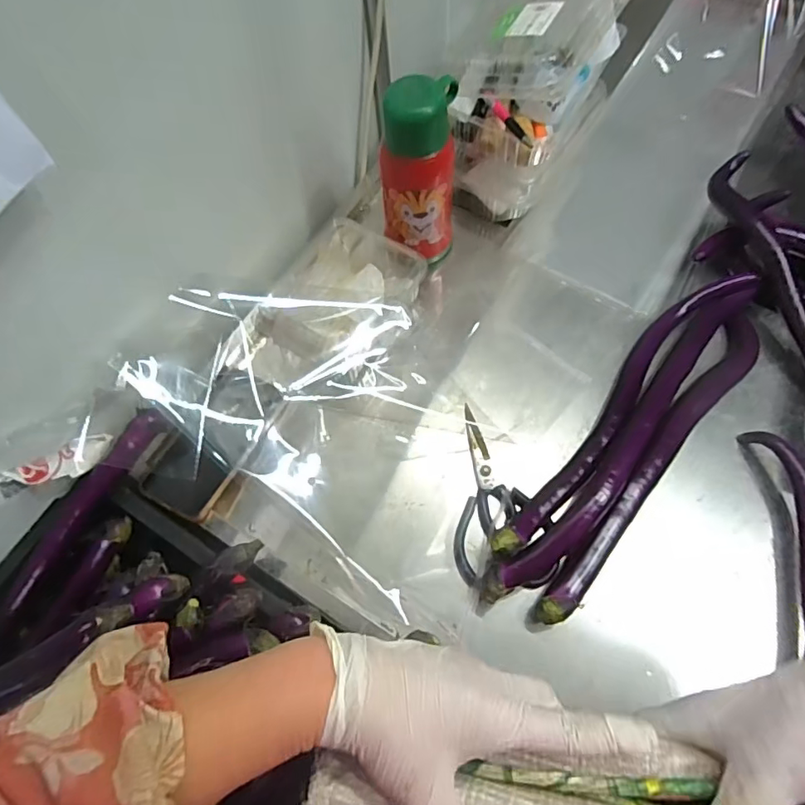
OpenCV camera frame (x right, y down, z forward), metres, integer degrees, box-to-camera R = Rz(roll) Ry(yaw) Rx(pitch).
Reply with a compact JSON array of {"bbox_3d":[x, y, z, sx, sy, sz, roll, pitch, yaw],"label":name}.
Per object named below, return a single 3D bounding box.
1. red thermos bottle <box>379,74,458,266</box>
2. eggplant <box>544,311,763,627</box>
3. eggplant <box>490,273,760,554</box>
[{"bbox_3d":[0.019,-0.242,0.580,0.075,0.208,0.083,2,67,4],"label":"red thermos bottle"},{"bbox_3d":[0.261,0.051,0.533,0.049,0.043,0.408,38,74,17],"label":"eggplant"},{"bbox_3d":[0.227,-0.003,0.548,0.056,0.051,0.415,40,75,17],"label":"eggplant"}]

